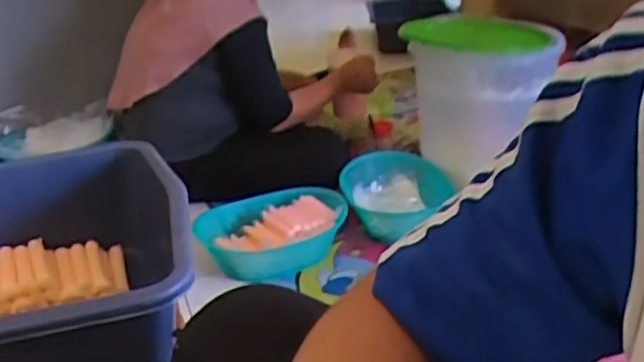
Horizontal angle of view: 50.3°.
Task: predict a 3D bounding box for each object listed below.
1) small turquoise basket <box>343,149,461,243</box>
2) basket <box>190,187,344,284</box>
[{"bbox_3d":[0.169,0.035,1.563,0.239,0.145,0.245,-2,26,3],"label":"small turquoise basket"},{"bbox_3d":[-0.103,0.106,1.430,0.310,0.097,0.222,-18,29,-28],"label":"basket"}]

